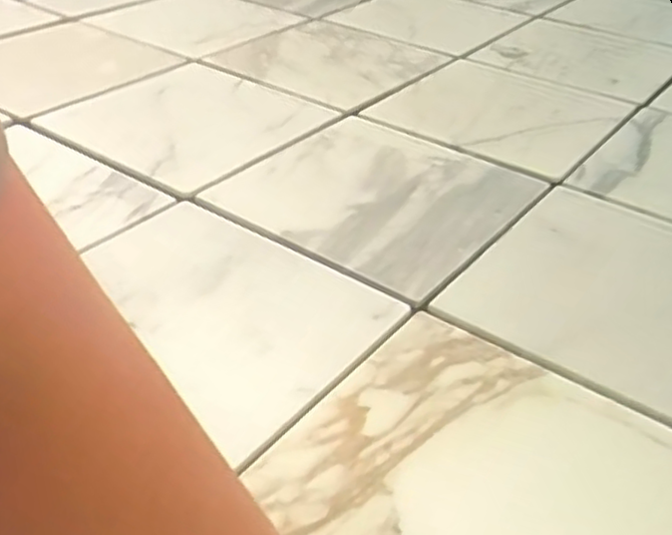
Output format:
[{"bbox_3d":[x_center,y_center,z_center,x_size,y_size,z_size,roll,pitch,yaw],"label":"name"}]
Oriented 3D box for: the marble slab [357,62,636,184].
[{"bbox_3d":[0.238,-0.228,1.042,0.278,0.011,0.295,23,40,29],"label":"marble slab"}]

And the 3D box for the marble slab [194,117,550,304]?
[{"bbox_3d":[0.050,-0.090,0.841,0.291,0.011,0.290,23,41,29],"label":"marble slab"}]

